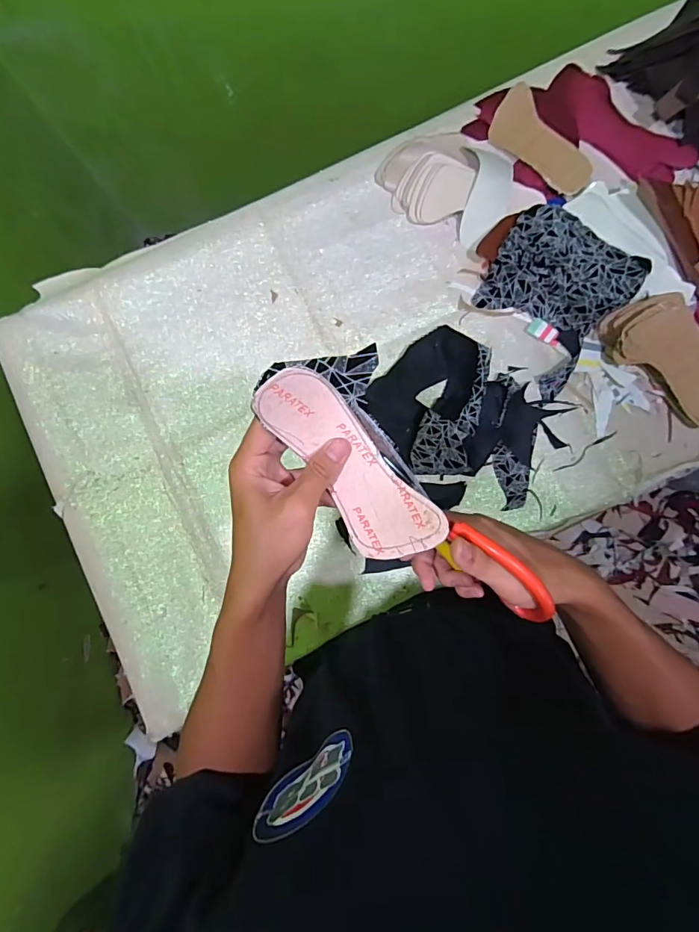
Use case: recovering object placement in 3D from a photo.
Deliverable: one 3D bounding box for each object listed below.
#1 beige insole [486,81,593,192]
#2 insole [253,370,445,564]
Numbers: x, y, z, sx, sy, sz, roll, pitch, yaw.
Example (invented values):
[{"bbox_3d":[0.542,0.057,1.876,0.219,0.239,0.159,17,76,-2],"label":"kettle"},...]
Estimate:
[{"bbox_3d":[0.260,-0.442,0.635,0.068,0.010,0.166,-36,81,22],"label":"beige insole"},{"bbox_3d":[-0.003,0.000,0.310,0.054,0.052,0.145,-40,99,-3],"label":"insole"}]

